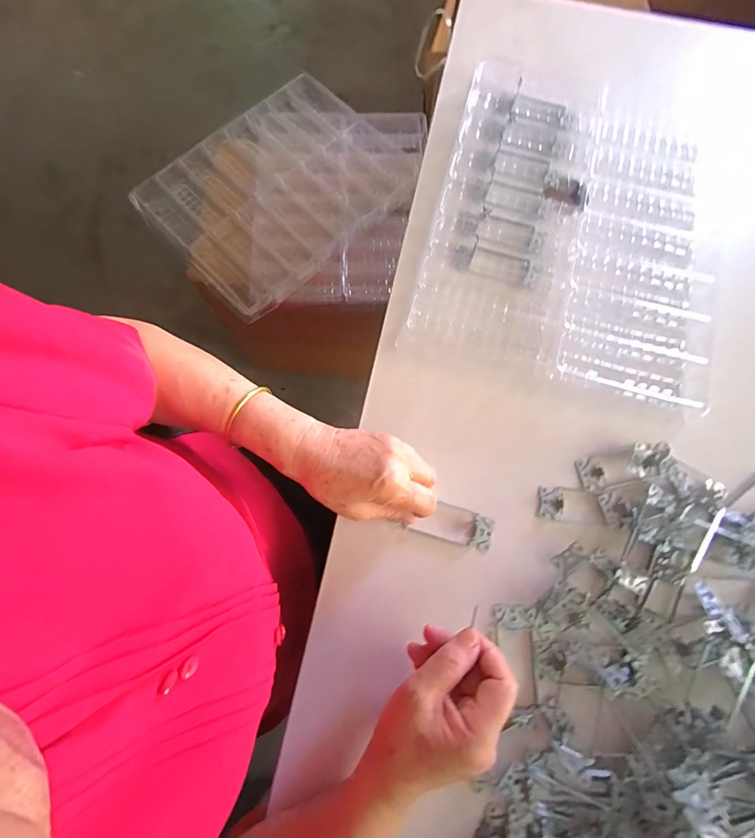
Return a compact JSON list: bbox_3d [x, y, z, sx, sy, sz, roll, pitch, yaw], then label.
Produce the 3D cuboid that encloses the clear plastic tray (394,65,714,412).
[{"bbox_3d":[0.245,-0.238,0.481,0.344,0.032,0.410,14,76,3],"label":"clear plastic tray"}]

